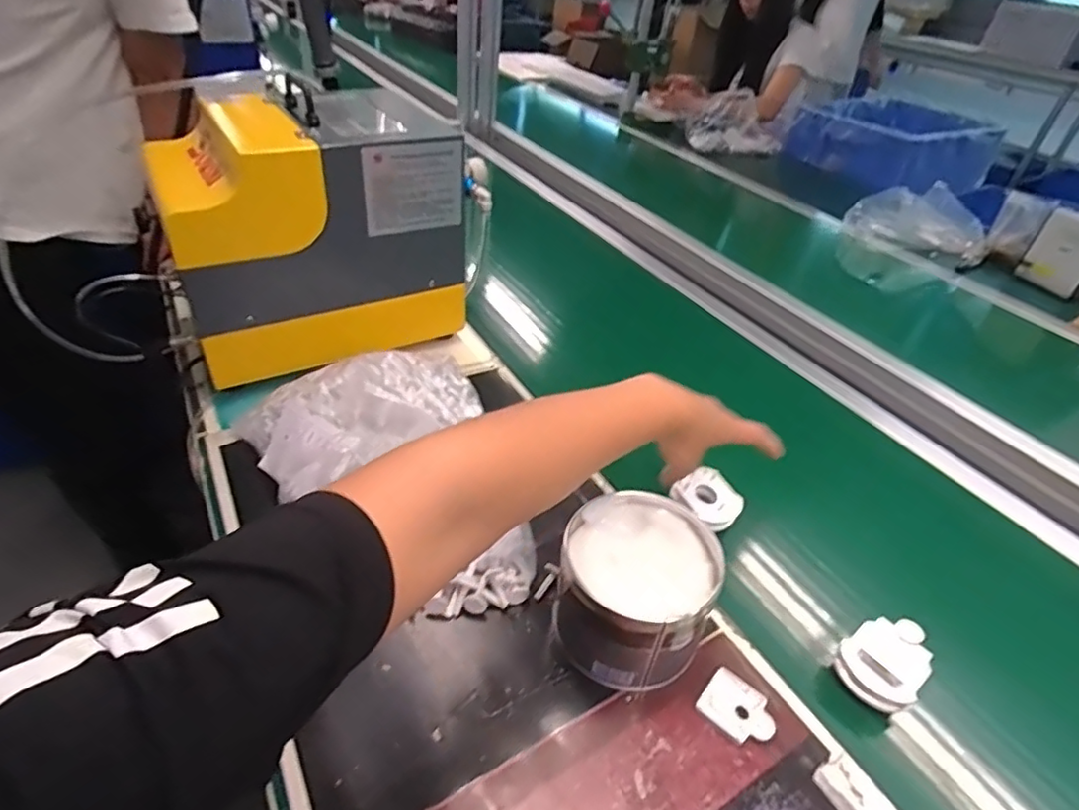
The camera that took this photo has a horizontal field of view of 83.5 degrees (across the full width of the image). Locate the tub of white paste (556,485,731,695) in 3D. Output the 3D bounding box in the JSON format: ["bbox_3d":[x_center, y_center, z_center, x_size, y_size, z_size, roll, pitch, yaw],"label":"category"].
[{"bbox_3d":[0.081,0.155,0.518,0.127,0.094,0.134,4,38,-3],"label":"tub of white paste"}]

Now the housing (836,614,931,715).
[{"bbox_3d":[0.294,0.218,0.512,0.061,0.047,0.061,-20,45,-29],"label":"housing"}]

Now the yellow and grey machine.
[{"bbox_3d":[-0.291,-0.219,0.777,0.313,0.275,0.223,-19,44,-28],"label":"yellow and grey machine"}]

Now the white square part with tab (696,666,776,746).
[{"bbox_3d":[0.160,0.245,0.486,0.056,0.007,0.045,31,45,28],"label":"white square part with tab"}]

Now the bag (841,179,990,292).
[{"bbox_3d":[0.848,-0.368,1.394,0.287,0.217,0.132,29,44,26],"label":"bag"}]

